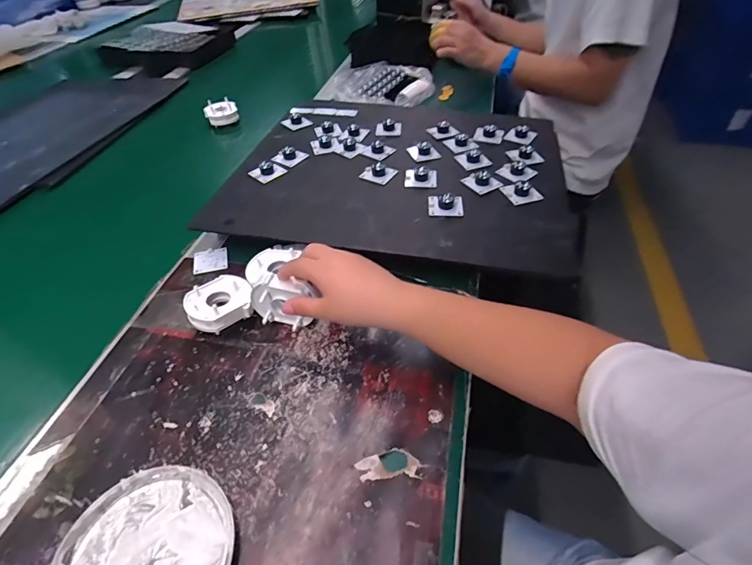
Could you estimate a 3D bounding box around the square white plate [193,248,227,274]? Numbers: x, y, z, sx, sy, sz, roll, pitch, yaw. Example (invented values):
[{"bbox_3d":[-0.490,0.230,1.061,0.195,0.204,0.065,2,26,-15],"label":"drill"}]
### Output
[{"bbox_3d":[-0.218,-0.029,0.543,0.043,0.005,0.049,-12,47,-9],"label":"square white plate"}]

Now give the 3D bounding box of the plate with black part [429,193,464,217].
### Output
[{"bbox_3d":[0.093,-0.107,0.542,0.044,0.019,0.040,2,46,4],"label":"plate with black part"}]

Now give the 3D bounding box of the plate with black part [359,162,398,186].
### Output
[{"bbox_3d":[0.003,-0.165,0.606,0.043,0.014,0.043,22,50,21],"label":"plate with black part"}]

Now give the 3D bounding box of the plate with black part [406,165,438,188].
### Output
[{"bbox_3d":[0.066,-0.159,0.597,0.045,0.017,0.050,2,46,4],"label":"plate with black part"}]

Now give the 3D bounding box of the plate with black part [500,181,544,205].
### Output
[{"bbox_3d":[0.198,-0.124,0.561,0.038,0.018,0.043,-15,47,-12],"label":"plate with black part"}]

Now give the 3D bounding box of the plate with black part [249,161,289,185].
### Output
[{"bbox_3d":[-0.164,-0.172,0.623,0.042,0.016,0.045,34,56,30],"label":"plate with black part"}]

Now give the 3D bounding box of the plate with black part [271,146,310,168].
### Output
[{"bbox_3d":[-0.135,-0.202,0.650,0.040,0.013,0.045,23,51,23],"label":"plate with black part"}]

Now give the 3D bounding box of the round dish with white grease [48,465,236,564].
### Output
[{"bbox_3d":[-0.173,0.203,0.303,0.128,0.022,0.126,-1,46,1],"label":"round dish with white grease"}]

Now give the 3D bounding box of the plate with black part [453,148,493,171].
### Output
[{"bbox_3d":[0.148,-0.192,0.627,0.038,0.019,0.042,-12,47,-10],"label":"plate with black part"}]

